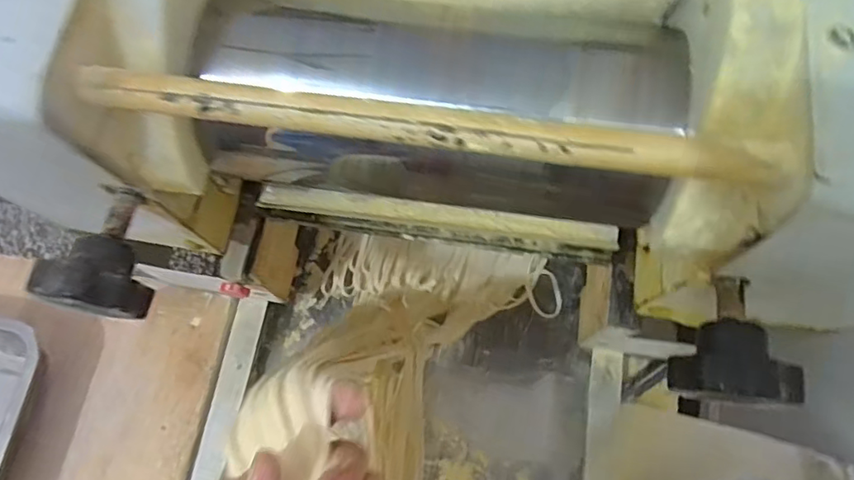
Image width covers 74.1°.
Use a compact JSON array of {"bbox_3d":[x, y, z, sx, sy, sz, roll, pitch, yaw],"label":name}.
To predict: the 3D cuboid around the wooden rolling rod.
[{"bbox_3d":[-0.001,-0.050,0.246,0.302,0.012,0.016,8,72,5],"label":"wooden rolling rod"}]

